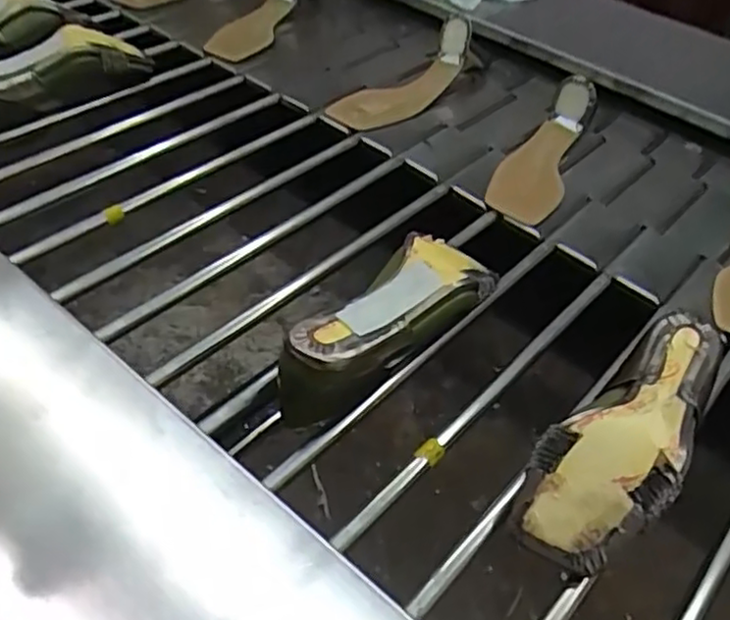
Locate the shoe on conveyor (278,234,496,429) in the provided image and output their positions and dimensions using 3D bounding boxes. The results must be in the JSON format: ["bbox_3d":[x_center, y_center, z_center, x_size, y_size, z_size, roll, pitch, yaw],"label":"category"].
[{"bbox_3d":[0.025,0.010,0.558,0.071,0.076,0.212,33,47,29],"label":"shoe on conveyor"}]

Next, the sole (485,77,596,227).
[{"bbox_3d":[0.200,-0.174,0.782,0.078,0.056,0.208,24,63,17],"label":"sole"}]

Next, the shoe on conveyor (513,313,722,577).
[{"bbox_3d":[0.193,0.091,0.497,0.216,0.069,0.089,-30,51,-34],"label":"shoe on conveyor"}]

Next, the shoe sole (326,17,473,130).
[{"bbox_3d":[0.049,-0.289,0.880,0.225,0.057,0.074,-39,60,-17],"label":"shoe sole"}]

